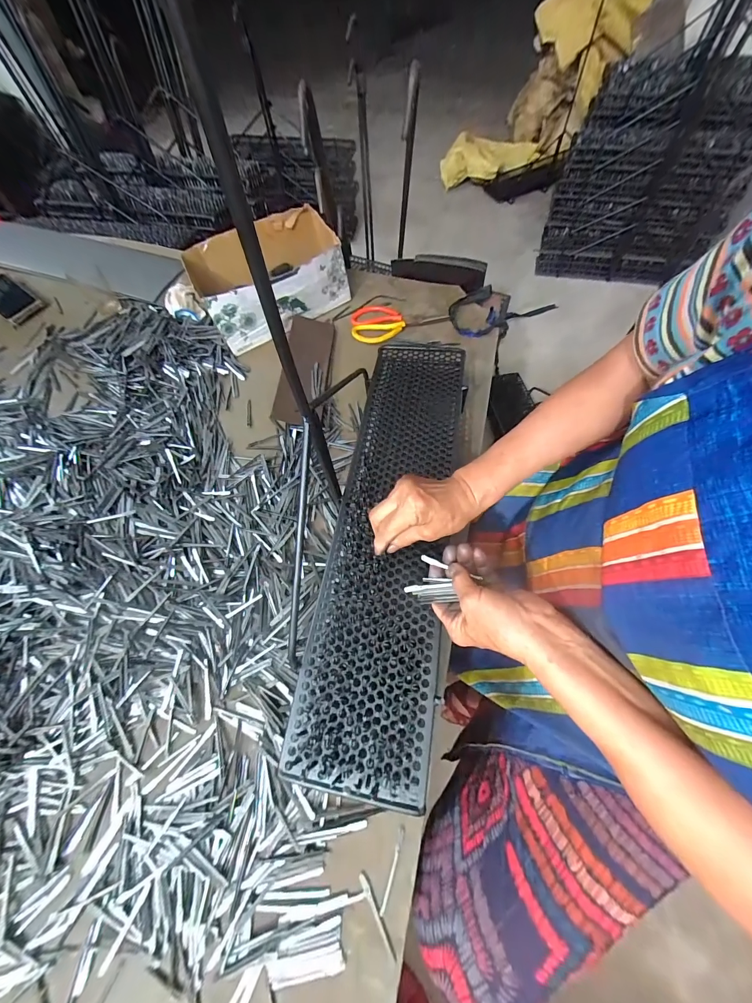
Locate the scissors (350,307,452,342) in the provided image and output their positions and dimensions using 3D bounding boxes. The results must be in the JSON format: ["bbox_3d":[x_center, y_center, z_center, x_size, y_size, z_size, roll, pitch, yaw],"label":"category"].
[{"bbox_3d":[0.047,-0.378,0.699,0.194,0.012,0.099,-5,64,1],"label":"scissors"}]

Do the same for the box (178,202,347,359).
[{"bbox_3d":[-0.209,-0.468,0.698,0.307,0.107,0.210,-29,66,-11],"label":"box"}]

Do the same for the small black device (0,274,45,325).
[{"bbox_3d":[-0.836,-0.462,0.773,0.183,0.018,0.078,33,70,18],"label":"small black device"}]

